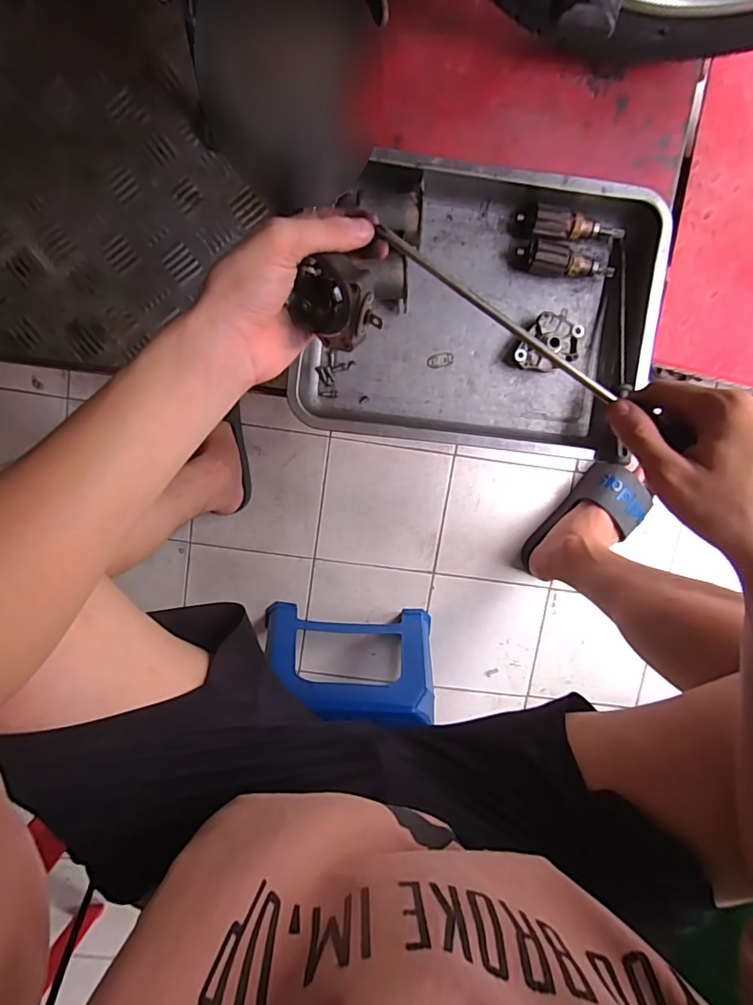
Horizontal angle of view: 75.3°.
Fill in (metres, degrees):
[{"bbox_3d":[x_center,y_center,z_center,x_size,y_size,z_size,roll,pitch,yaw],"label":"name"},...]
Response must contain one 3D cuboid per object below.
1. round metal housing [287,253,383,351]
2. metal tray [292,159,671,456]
[{"bbox_3d":[-0.027,-0.122,0.304,0.054,0.043,0.048,-6,100,-1],"label":"round metal housing"},{"bbox_3d":[0.112,-0.211,0.545,0.388,0.057,0.289,6,99,-3],"label":"metal tray"}]

